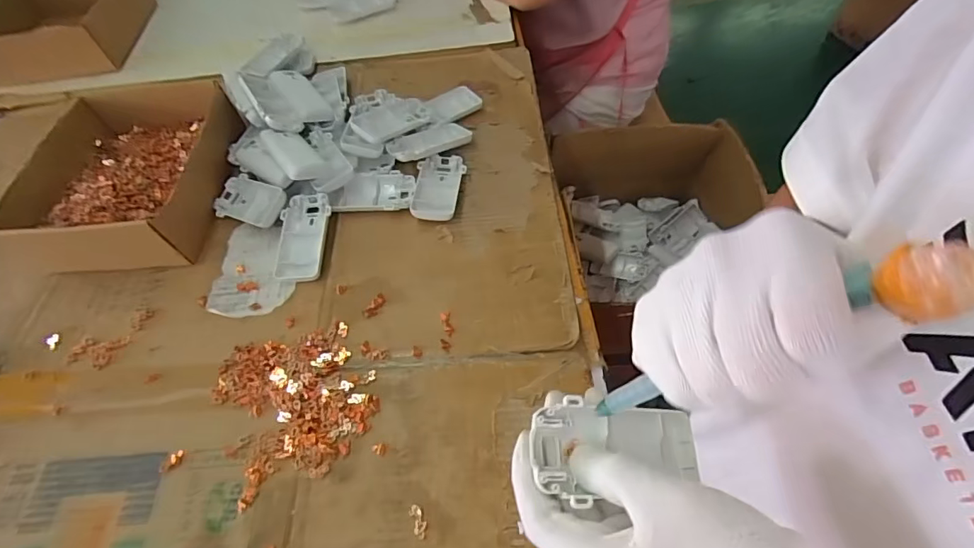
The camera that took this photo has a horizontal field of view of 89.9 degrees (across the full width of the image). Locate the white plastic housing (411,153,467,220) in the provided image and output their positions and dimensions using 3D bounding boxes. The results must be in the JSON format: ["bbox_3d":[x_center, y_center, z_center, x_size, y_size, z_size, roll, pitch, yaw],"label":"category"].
[{"bbox_3d":[-0.053,-0.098,0.530,0.048,0.016,0.096,3,58,6],"label":"white plastic housing"}]

